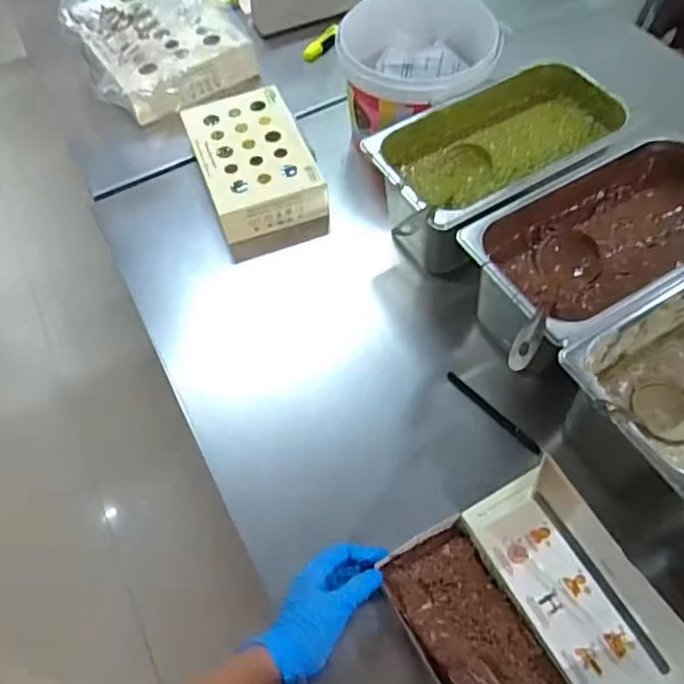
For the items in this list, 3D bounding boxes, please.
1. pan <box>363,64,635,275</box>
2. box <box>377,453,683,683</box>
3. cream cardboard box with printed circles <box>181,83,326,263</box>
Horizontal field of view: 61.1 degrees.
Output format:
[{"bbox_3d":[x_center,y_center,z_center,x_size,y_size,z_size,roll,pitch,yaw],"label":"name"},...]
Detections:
[{"bbox_3d":[0.200,-0.243,0.780,0.330,0.126,0.186,-32,63,-15],"label":"pan"},{"bbox_3d":[0.170,0.245,0.522,0.198,0.072,0.214,-23,61,-11],"label":"box"},{"bbox_3d":[-0.129,-0.259,0.872,0.156,0.089,0.245,-20,60,-9],"label":"cream cardboard box with printed circles"}]

